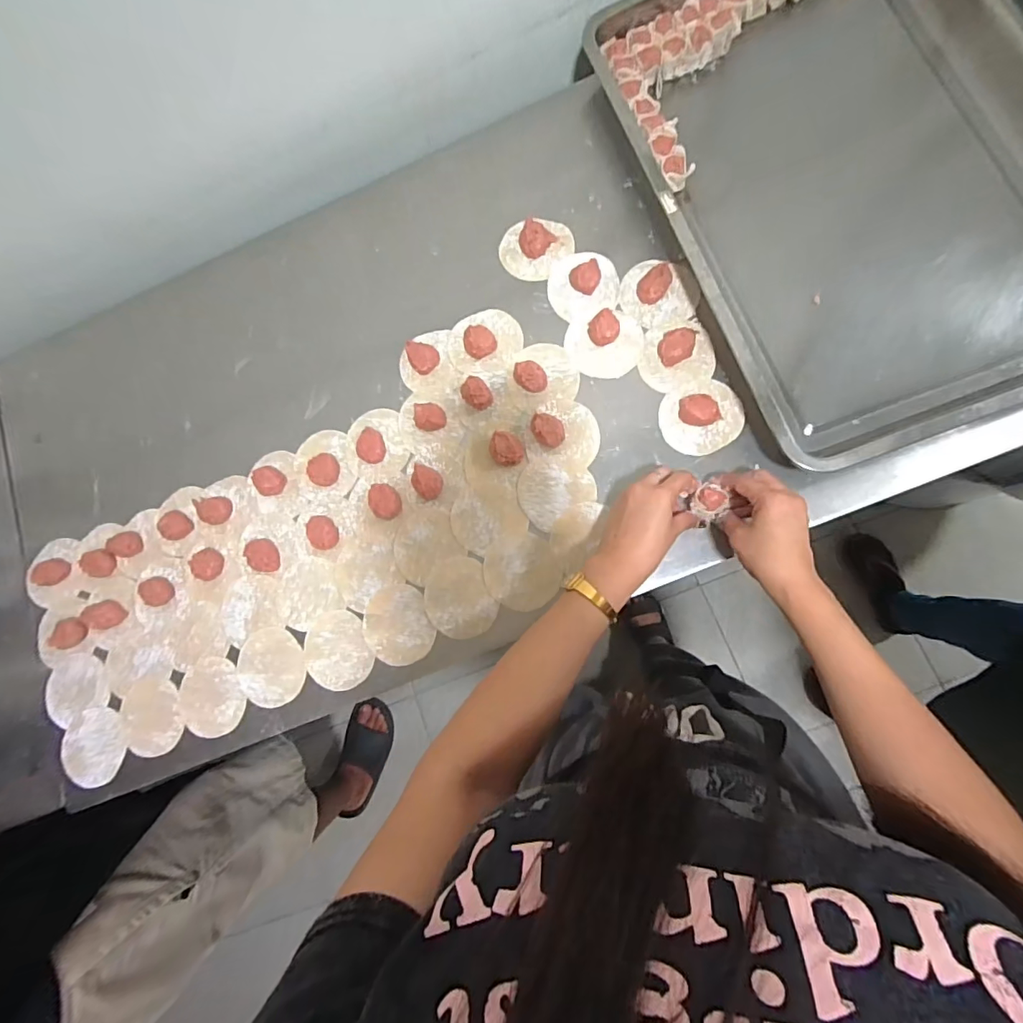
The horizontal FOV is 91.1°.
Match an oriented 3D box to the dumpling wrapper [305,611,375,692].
[{"bbox_3d":[-0.192,0.154,0.555,0.073,0.006,0.084,-27,78,4],"label":"dumpling wrapper"}]

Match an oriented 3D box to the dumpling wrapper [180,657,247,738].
[{"bbox_3d":[-0.340,0.210,0.567,0.077,0.004,0.084,-1,81,9],"label":"dumpling wrapper"}]

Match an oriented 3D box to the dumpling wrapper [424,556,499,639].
[{"bbox_3d":[-0.057,0.094,0.544,0.072,0.007,0.085,-24,77,4],"label":"dumpling wrapper"}]

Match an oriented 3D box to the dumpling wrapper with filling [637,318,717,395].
[{"bbox_3d":[0.179,-0.173,0.544,0.079,0.020,0.073,-1,81,9],"label":"dumpling wrapper with filling"}]

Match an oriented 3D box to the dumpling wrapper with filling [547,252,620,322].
[{"bbox_3d":[0.082,-0.260,0.571,0.078,0.016,0.081,-1,81,9],"label":"dumpling wrapper with filling"}]

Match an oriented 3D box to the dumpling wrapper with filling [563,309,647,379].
[{"bbox_3d":[0.103,-0.189,0.557,0.084,0.018,0.077,-1,81,9],"label":"dumpling wrapper with filling"}]

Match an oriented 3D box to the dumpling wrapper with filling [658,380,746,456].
[{"bbox_3d":[0.203,-0.099,0.528,0.084,0.021,0.073,-16,79,6],"label":"dumpling wrapper with filling"}]

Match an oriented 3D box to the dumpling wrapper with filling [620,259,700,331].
[{"bbox_3d":[0.164,-0.248,0.562,0.081,0.021,0.079,-1,81,9],"label":"dumpling wrapper with filling"}]

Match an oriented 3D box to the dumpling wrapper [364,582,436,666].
[{"bbox_3d":[-0.124,0.124,0.547,0.072,0.004,0.085,-24,78,5],"label":"dumpling wrapper"}]

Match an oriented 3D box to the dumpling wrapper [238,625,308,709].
[{"bbox_3d":[-0.270,0.175,0.564,0.081,0.004,0.083,-2,78,8],"label":"dumpling wrapper"}]

